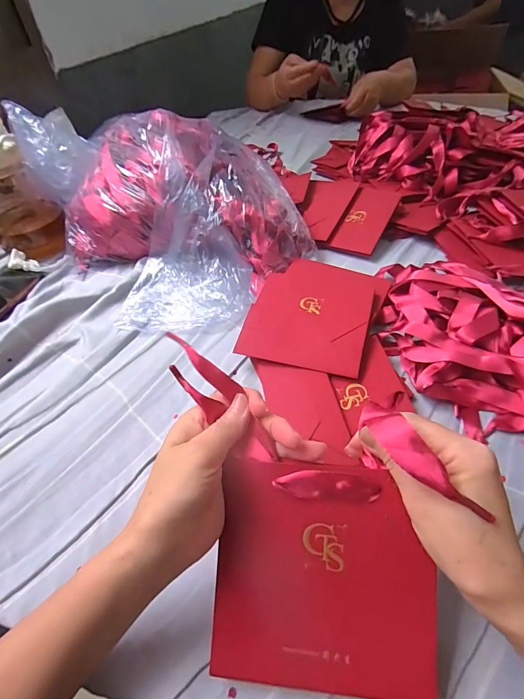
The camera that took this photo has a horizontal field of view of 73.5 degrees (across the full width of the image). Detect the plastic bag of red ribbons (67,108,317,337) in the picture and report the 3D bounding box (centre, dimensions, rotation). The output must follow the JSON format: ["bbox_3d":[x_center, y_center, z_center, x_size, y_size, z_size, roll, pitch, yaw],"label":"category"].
[{"bbox_3d":[-0.124,-0.209,0.524,0.343,0.146,0.319,35,60,30],"label":"plastic bag of red ribbons"}]

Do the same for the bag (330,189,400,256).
[{"bbox_3d":[0.171,-0.211,0.566,0.074,0.011,0.141,23,69,23],"label":"bag"}]

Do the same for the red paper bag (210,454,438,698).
[{"bbox_3d":[0.039,0.145,0.224,0.134,0.007,0.138,3,88,9],"label":"red paper bag"}]

